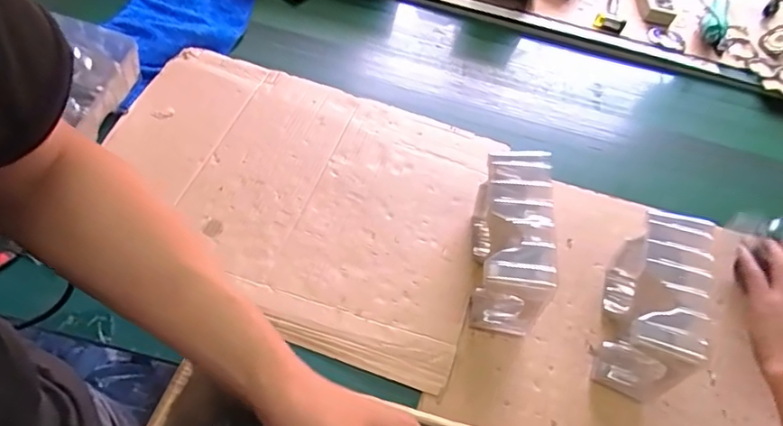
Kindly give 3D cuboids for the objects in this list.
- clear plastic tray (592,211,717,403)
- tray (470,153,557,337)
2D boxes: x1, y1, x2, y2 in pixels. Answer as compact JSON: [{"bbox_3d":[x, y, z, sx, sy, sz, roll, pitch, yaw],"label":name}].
[{"bbox_3d":[0.292,0.112,0.593,0.072,0.133,0.154,22,57,6],"label":"clear plastic tray"},{"bbox_3d":[0.135,0.041,0.618,0.067,0.139,0.175,9,57,-2],"label":"tray"}]

